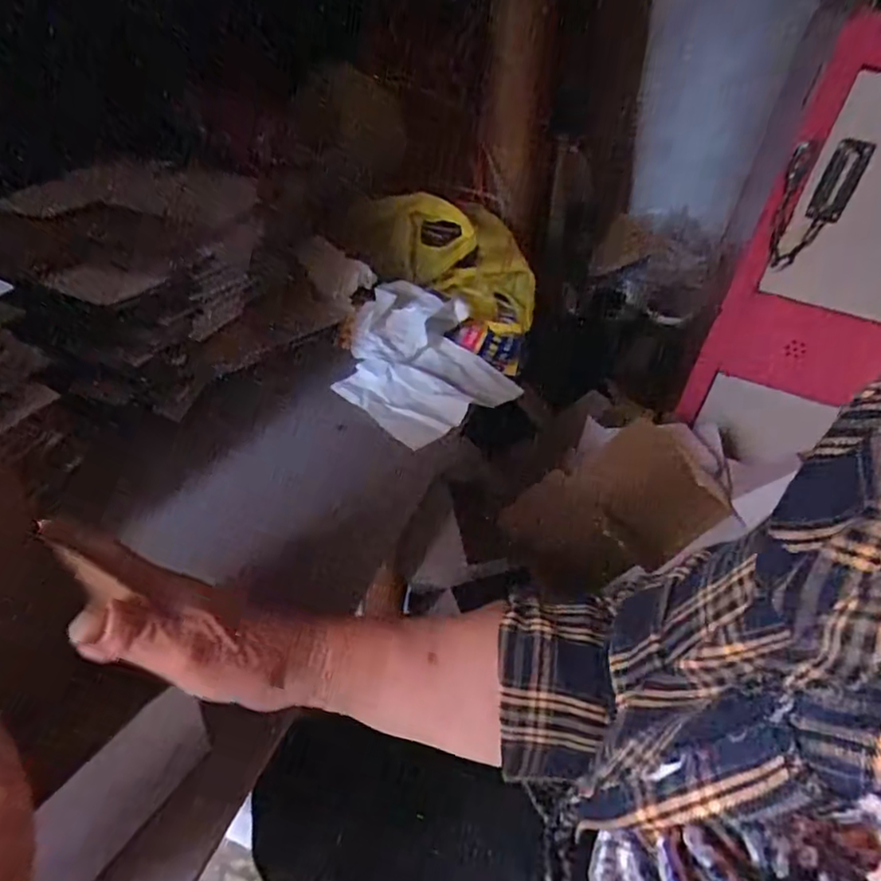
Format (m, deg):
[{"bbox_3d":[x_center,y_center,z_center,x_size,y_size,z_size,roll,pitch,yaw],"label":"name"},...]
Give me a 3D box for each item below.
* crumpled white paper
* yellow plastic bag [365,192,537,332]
[{"bbox_3d":[-0.032,-0.096,0.672,0.188,0.046,0.220,-26,49,-34],"label":"crumpled white paper"},{"bbox_3d":[0.020,-0.226,0.779,0.228,0.116,0.134,38,37,-15],"label":"yellow plastic bag"}]

